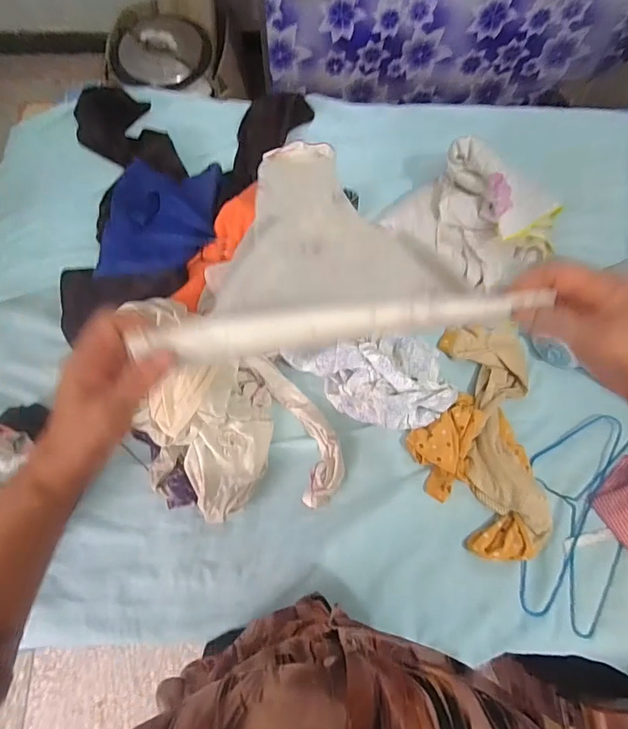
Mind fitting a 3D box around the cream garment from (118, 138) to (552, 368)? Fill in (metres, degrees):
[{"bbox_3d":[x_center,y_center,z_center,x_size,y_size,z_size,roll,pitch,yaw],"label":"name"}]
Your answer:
[{"bbox_3d":[0.010,-0.171,0.509,0.266,0.046,0.533,-2,37,0],"label":"cream garment"}]

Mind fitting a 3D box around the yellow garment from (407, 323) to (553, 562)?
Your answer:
[{"bbox_3d":[0.305,0.127,0.826,0.230,0.070,0.444,3,71,0],"label":"yellow garment"}]

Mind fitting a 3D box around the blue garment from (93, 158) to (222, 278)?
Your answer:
[{"bbox_3d":[-0.331,-0.309,0.911,0.251,0.054,0.300,-1,71,-2],"label":"blue garment"}]

